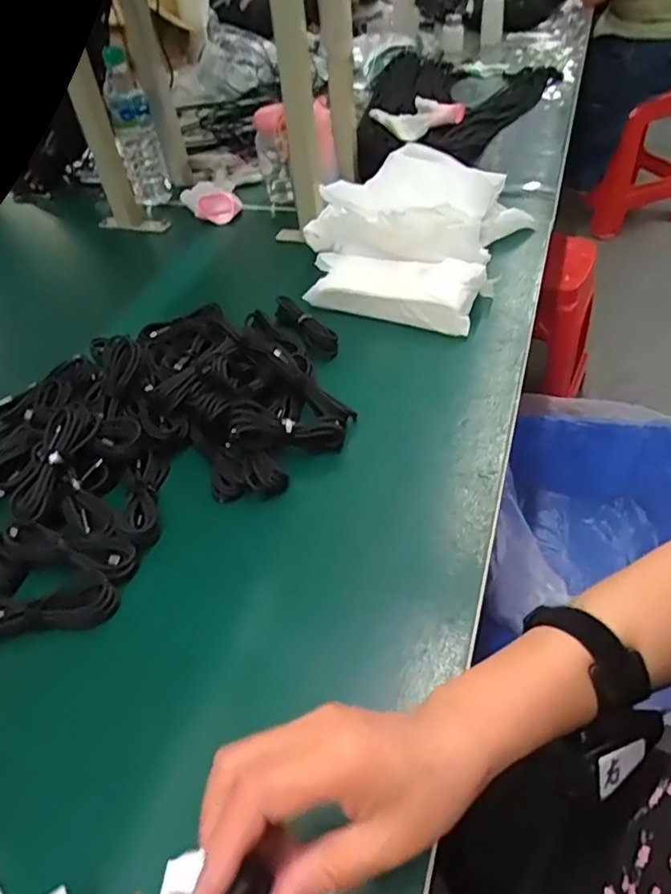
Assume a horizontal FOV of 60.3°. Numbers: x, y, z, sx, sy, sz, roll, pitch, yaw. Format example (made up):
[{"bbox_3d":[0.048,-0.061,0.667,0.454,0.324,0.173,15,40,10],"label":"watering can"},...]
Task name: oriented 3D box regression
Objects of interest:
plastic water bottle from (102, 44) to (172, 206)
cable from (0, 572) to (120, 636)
[{"bbox_3d":[-0.316,-0.494,0.916,0.065,0.208,0.060,-18,46,-9],"label":"plastic water bottle"},{"bbox_3d":[-0.225,0.125,0.448,0.103,0.024,0.034,-13,45,-4],"label":"cable"}]

